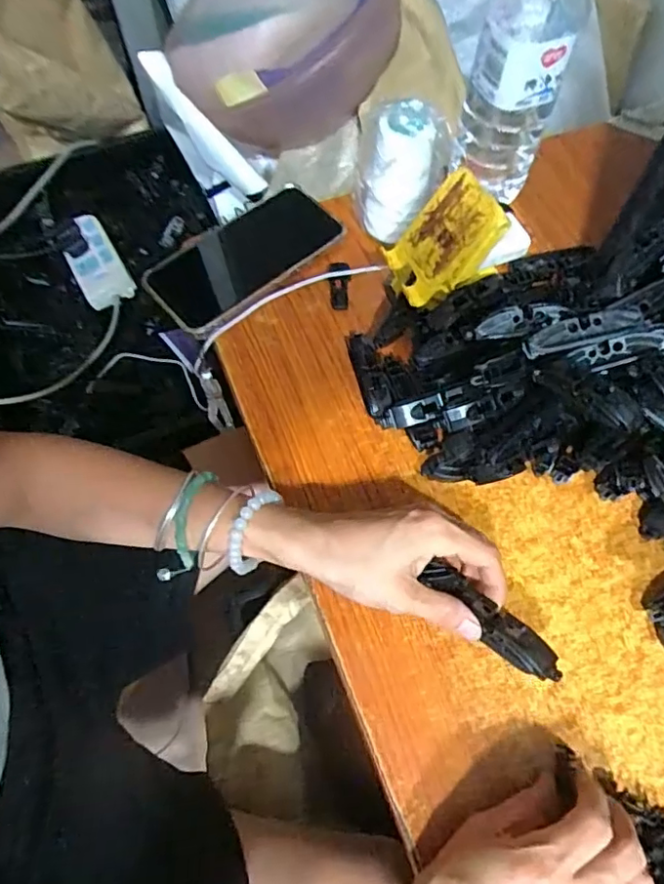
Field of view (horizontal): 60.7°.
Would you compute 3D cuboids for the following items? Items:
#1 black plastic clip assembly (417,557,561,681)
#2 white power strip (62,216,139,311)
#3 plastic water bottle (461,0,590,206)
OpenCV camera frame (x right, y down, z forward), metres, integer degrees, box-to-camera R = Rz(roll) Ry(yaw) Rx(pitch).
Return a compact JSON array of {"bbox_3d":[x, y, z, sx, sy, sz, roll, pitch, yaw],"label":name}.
[{"bbox_3d":[0.094,0.105,0.333,0.022,0.016,0.088,-42,68,-15],"label":"black plastic clip assembly"},{"bbox_3d":[-0.381,-0.289,0.909,0.076,0.029,0.197,-28,68,-13],"label":"white power strip"},{"bbox_3d":[0.142,-0.286,0.431,0.070,0.187,0.071,13,65,6],"label":"plastic water bottle"}]

